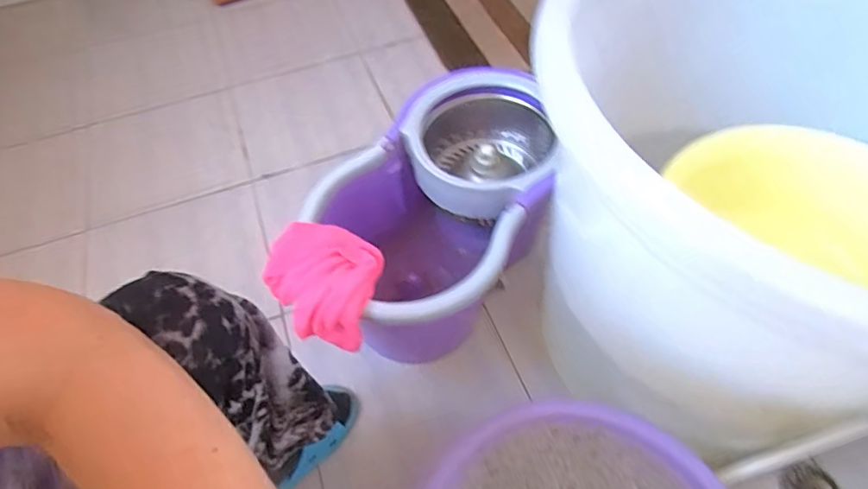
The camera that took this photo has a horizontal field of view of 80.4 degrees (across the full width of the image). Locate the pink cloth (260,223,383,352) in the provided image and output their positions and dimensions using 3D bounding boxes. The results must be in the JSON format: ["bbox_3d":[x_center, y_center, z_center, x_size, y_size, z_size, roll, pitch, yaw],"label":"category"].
[{"bbox_3d":[-0.132,0.042,0.590,0.135,0.057,0.124,10,58,10],"label":"pink cloth"}]

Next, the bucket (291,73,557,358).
[{"bbox_3d":[0.028,-0.037,0.757,0.255,0.229,0.413,31,64,22],"label":"bucket"}]

